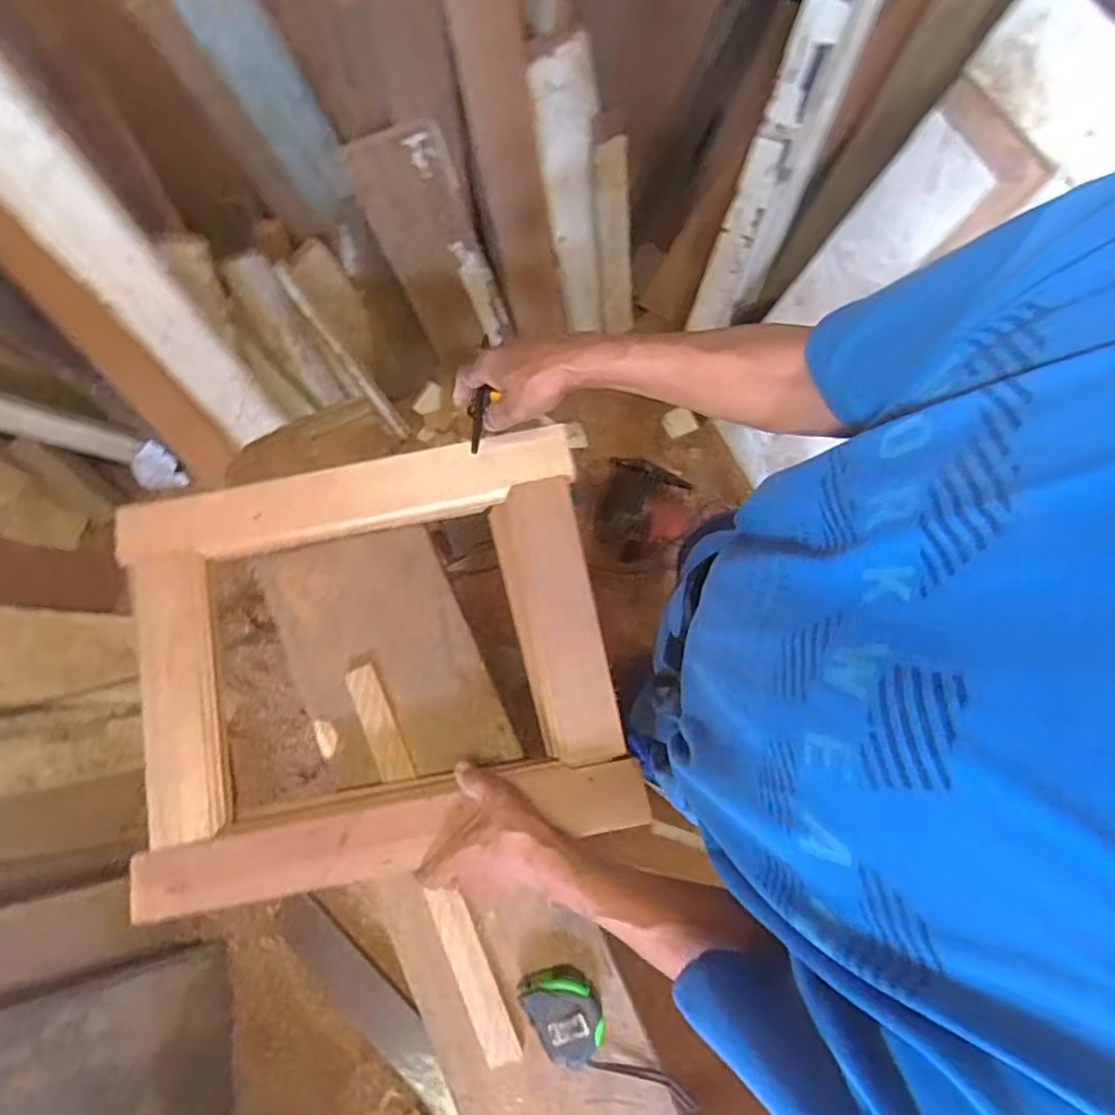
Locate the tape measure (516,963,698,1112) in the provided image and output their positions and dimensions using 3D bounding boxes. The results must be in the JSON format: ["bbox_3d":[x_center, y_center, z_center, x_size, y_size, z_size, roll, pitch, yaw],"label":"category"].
[{"bbox_3d":[0.048,0.486,0.625,0.208,0.056,0.069,41,79,-2],"label":"tape measure"}]

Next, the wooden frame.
[{"bbox_3d":[-0.191,0.100,0.659,0.477,0.055,0.415,-10,75,-2],"label":"wooden frame"}]

